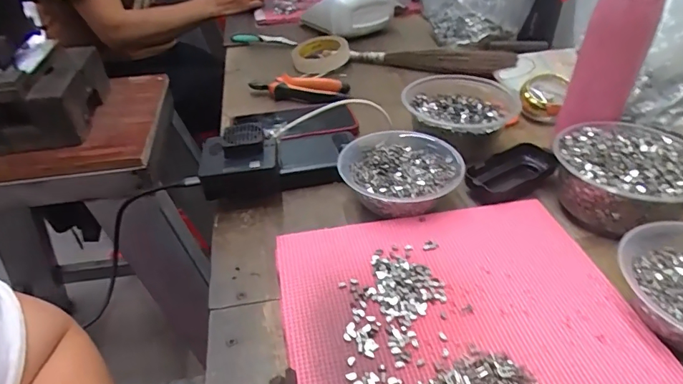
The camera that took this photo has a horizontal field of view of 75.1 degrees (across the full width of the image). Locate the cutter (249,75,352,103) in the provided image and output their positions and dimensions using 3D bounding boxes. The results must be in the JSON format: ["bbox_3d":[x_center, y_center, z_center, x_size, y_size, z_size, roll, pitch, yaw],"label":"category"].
[{"bbox_3d":[-0.067,-0.169,0.701,0.145,0.028,0.058,5,39,12],"label":"cutter"}]

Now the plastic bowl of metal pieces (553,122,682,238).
[{"bbox_3d":[0.277,-0.019,0.434,0.128,0.055,0.134,-13,39,-11],"label":"plastic bowl of metal pieces"}]

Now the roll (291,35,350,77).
[{"bbox_3d":[-0.040,-0.252,0.798,0.095,0.031,0.100,-3,38,2],"label":"roll"}]

